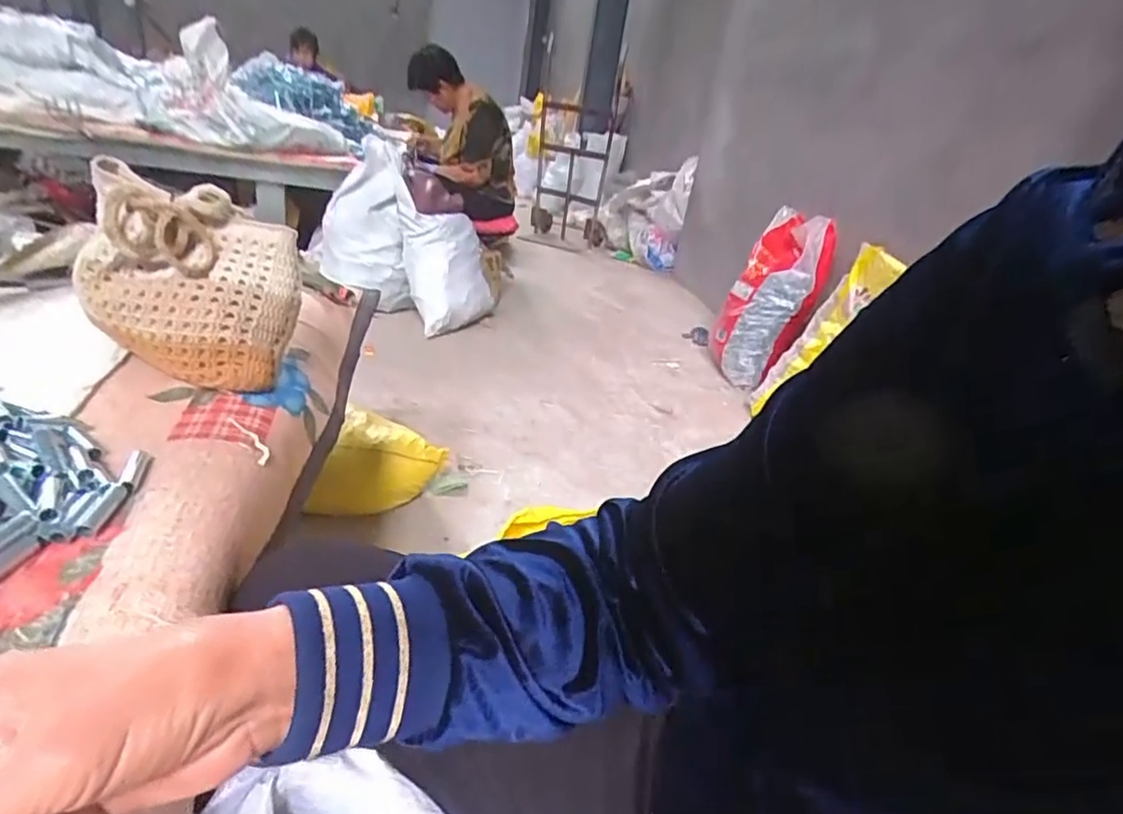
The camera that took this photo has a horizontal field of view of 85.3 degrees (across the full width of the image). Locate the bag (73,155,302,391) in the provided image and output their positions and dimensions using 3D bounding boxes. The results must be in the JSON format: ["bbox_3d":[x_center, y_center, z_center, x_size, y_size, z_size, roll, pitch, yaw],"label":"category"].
[{"bbox_3d":[-0.351,-0.115,0.576,0.178,0.163,0.096,13,26,6],"label":"bag"}]

